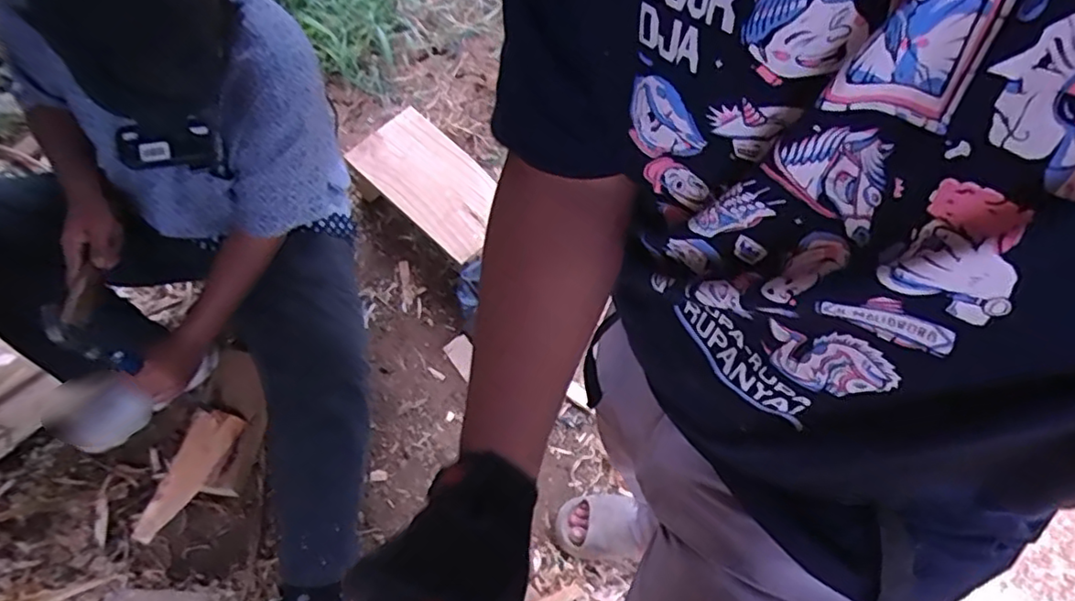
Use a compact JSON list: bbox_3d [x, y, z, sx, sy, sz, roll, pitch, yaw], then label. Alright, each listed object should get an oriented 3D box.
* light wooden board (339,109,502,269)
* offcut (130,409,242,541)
[{"bbox_3d":[-0.224,-0.259,1.314,0.344,0.029,0.198,40,71,11],"label":"light wooden board"},{"bbox_3d":[-0.611,0.307,1.077,0.078,0.018,0.232,30,68,-26],"label":"offcut"}]

